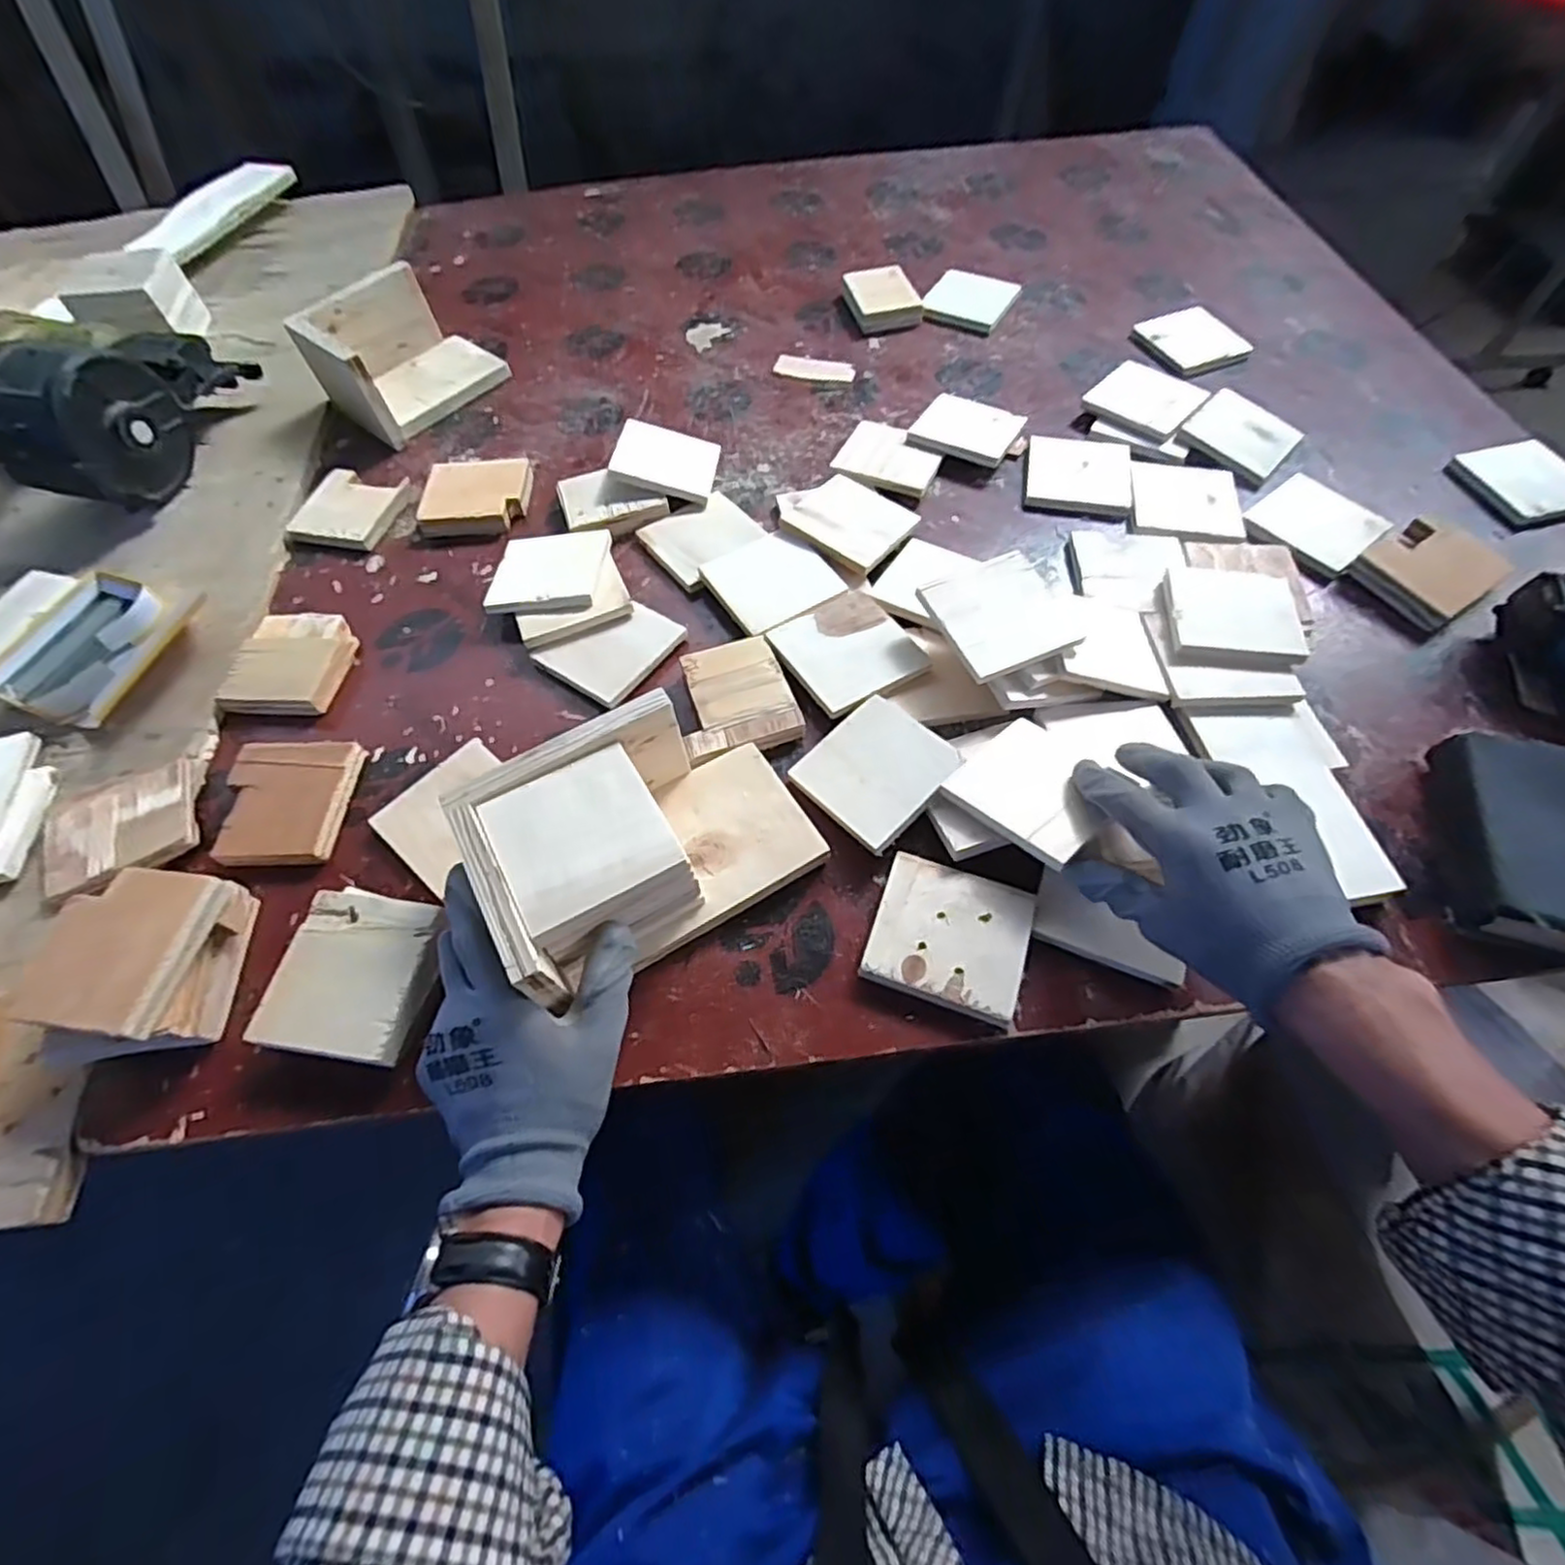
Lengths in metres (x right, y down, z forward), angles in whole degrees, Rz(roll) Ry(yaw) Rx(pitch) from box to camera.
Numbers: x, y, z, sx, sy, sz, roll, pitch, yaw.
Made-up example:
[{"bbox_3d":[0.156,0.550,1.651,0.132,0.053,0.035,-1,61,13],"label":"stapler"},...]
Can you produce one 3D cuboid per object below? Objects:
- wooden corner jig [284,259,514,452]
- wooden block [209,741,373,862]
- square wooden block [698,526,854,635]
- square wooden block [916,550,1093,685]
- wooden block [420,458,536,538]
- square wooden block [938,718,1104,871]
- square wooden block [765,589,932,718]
[{"bbox_3d":[-0.396,-0.448,0.740,0.132,0.087,0.163,35,65,19],"label":"wooden corner jig"},{"bbox_3d":[-0.351,0.012,0.506,0.085,0.011,0.096,0,59,0],"label":"wooden block"},{"bbox_3d":[-0.009,-0.164,0.580,0.089,0.014,0.090,-29,63,-16],"label":"square wooden block"},{"bbox_3d":[0.163,-0.125,0.524,0.106,0.013,0.091,-22,70,-16],"label":"square wooden block"},{"bbox_3d":[-0.286,-0.267,0.666,0.088,0.024,0.082,1,59,1],"label":"wooden block"},{"bbox_3d":[0.165,0.002,0.459,0.091,0.007,0.092,-37,51,-21],"label":"square wooden block"},{"bbox_3d":[0.049,-0.102,0.545,0.091,0.009,0.093,-26,62,-15],"label":"square wooden block"}]

